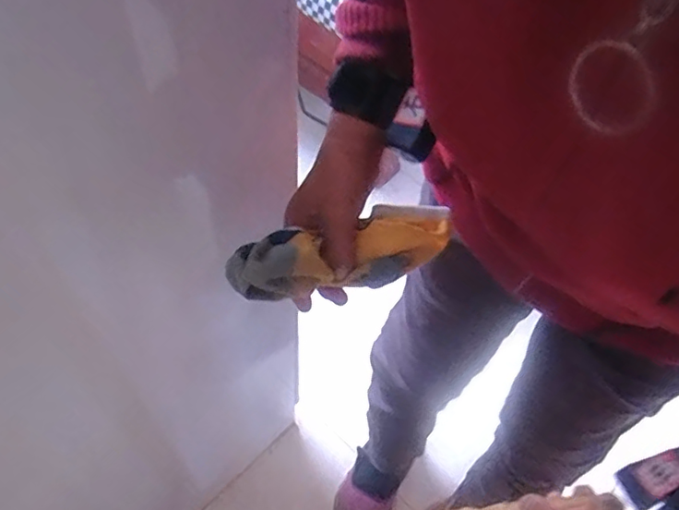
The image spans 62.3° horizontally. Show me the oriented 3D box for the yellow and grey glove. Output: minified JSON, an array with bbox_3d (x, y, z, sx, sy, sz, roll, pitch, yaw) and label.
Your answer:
[{"bbox_3d":[0.006,-0.003,0.422,0.174,0.041,0.048,-13,52,-17],"label":"yellow and grey glove"}]

